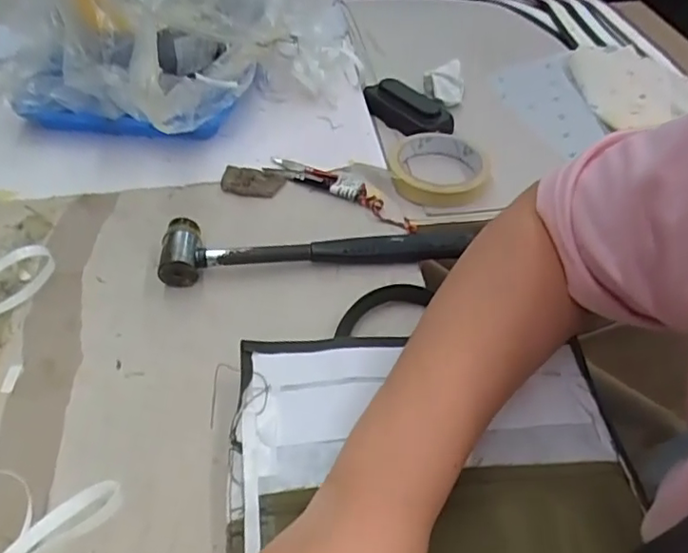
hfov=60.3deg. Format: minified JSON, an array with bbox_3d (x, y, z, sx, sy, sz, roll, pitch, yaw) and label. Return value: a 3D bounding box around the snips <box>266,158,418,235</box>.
[{"bbox_3d":[-0.001,-0.080,0.524,0.161,0.017,0.034,27,52,24],"label":"snips"}]

